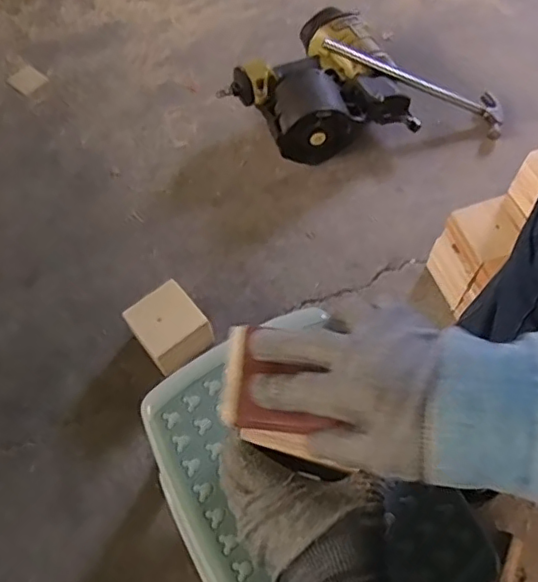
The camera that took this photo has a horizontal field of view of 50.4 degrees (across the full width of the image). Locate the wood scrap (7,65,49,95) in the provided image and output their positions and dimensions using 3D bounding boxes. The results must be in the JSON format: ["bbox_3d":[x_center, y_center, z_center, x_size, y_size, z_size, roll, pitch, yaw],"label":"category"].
[{"bbox_3d":[-0.516,-0.452,1.223,0.083,0.008,0.064,39,70,21],"label":"wood scrap"}]

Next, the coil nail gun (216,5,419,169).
[{"bbox_3d":[0.084,-0.384,1.091,0.310,0.131,0.298,-22,63,-9],"label":"coil nail gun"}]

